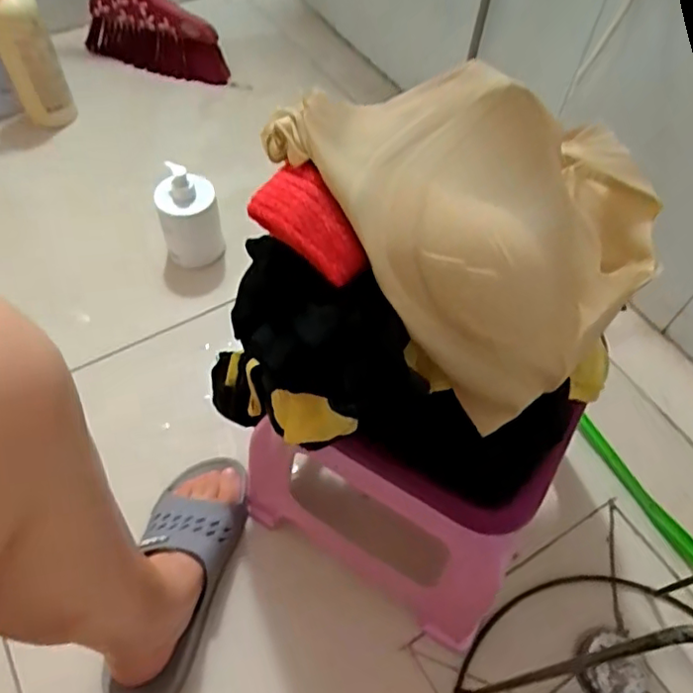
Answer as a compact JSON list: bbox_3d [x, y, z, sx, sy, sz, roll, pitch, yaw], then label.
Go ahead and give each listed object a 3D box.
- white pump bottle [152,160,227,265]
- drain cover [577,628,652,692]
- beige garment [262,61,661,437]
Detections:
[{"bbox_3d":[-0.222,-0.179,0.851,0.086,0.134,0.075,-16,59,-14],"label":"white pump bottle"},{"bbox_3d":[0.279,0.338,0.630,0.070,0.020,0.070,-14,58,-13],"label":"drain cover"},{"bbox_3d":[0.080,-0.087,0.387,0.185,0.139,0.225,-34,65,-23],"label":"beige garment"}]

